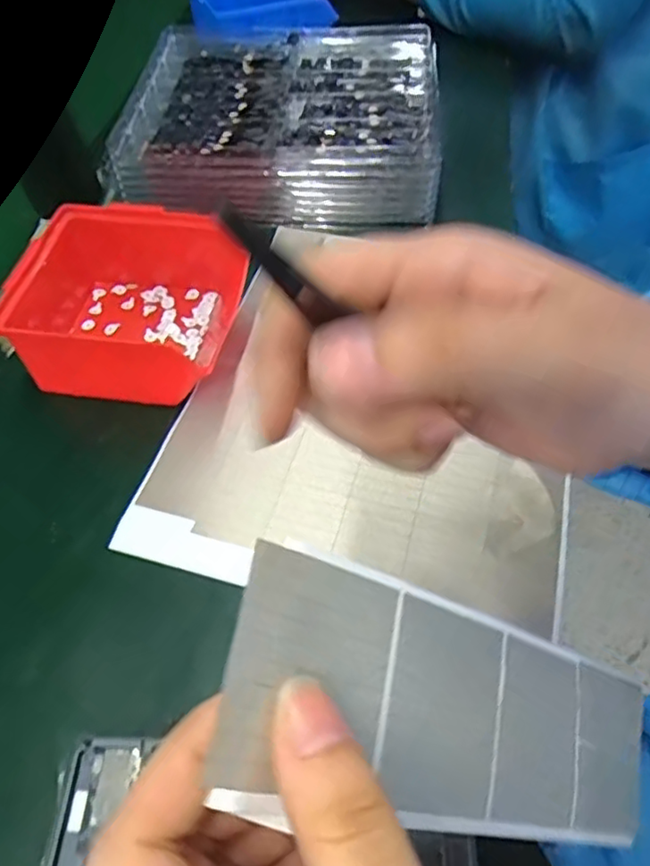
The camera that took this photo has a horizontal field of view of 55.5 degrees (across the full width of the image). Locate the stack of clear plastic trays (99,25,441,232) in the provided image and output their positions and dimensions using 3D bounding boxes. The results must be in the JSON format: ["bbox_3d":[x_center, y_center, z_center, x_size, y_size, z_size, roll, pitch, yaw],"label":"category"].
[{"bbox_3d":[-0.037,-0.280,0.542,0.266,0.058,0.235,1,55,6],"label":"stack of clear plastic trays"}]

